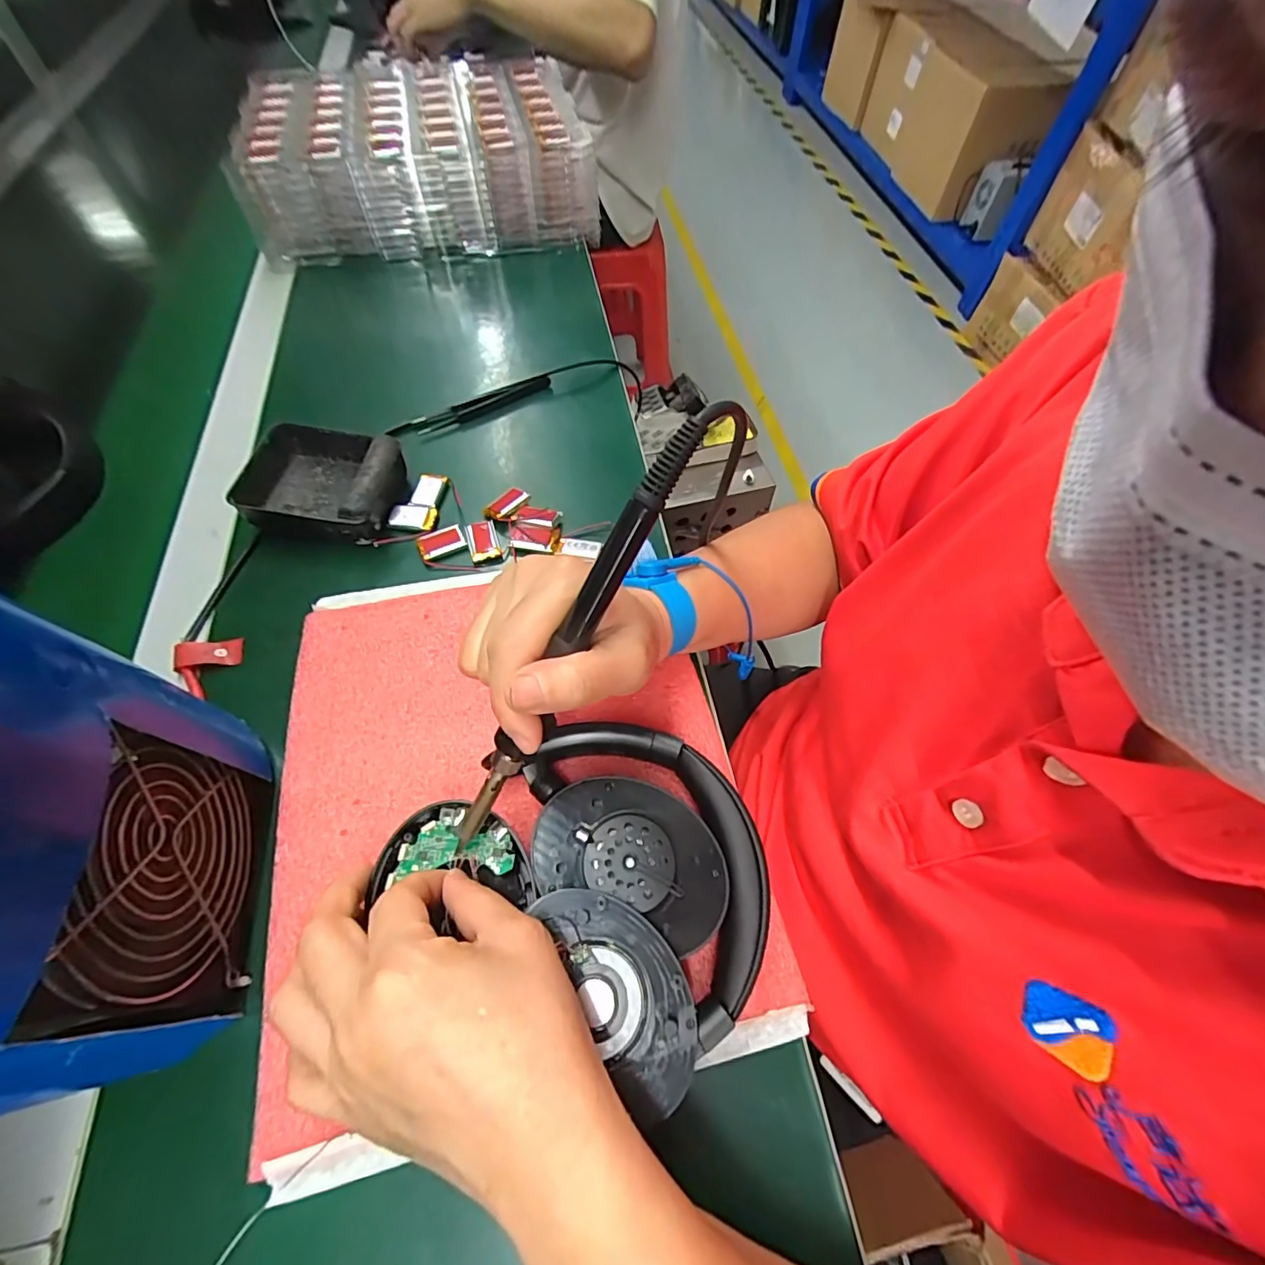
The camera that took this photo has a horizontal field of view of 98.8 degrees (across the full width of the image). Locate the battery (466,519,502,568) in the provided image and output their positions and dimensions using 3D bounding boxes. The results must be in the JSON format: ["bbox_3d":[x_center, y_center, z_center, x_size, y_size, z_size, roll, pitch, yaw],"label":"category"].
[{"bbox_3d":[-0.104,-0.063,0.374,0.020,0.007,0.033,-16,62,-12],"label":"battery"}]

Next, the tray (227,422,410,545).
[{"bbox_3d":[-0.217,-0.105,0.379,0.102,0.033,0.084,10,60,3],"label":"tray"}]

